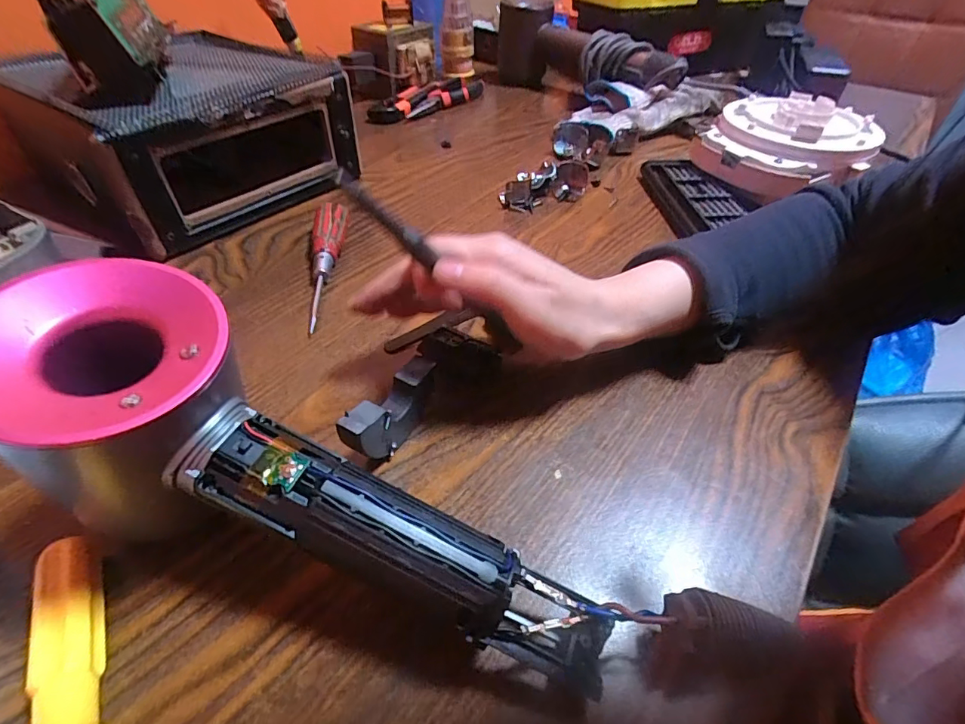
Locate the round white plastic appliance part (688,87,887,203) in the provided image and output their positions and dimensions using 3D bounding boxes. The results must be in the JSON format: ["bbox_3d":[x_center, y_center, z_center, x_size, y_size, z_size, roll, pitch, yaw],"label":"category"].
[{"bbox_3d":[0.289,-0.205,0.447,0.144,0.055,0.120,-15,47,-15],"label":"round white plastic appliance part"}]

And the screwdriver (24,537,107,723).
[{"bbox_3d":[-0.132,0.125,0.150,0.018,0.020,0.147,-21,48,-20],"label":"screwdriver"}]

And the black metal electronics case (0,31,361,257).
[{"bbox_3d":[-0.235,-0.194,0.410,0.153,0.102,0.215,31,52,27],"label":"black metal electronics case"}]

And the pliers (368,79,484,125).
[{"bbox_3d":[-0.074,-0.348,0.633,0.189,0.028,0.055,-34,54,-30],"label":"pliers"}]

